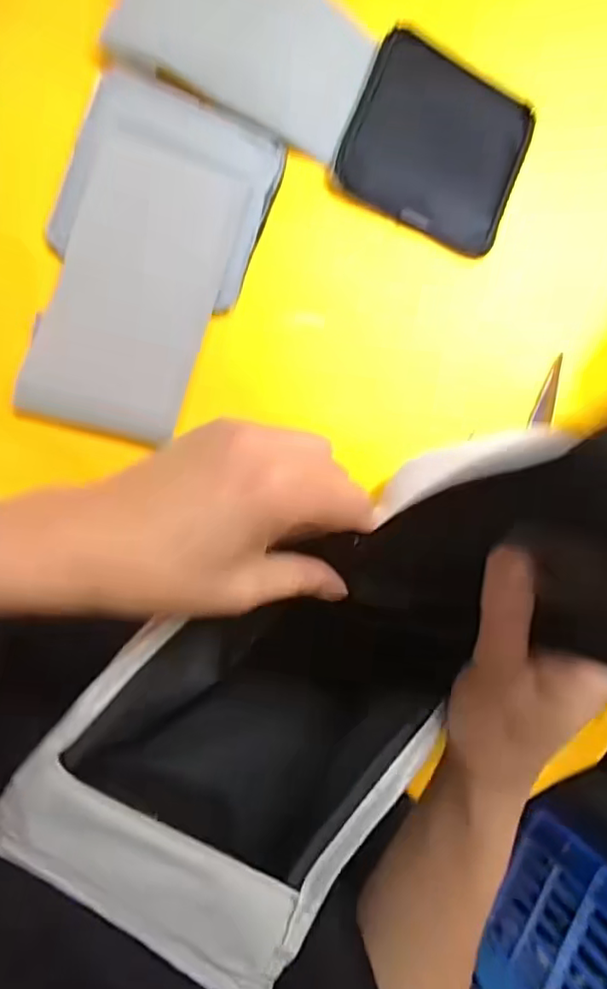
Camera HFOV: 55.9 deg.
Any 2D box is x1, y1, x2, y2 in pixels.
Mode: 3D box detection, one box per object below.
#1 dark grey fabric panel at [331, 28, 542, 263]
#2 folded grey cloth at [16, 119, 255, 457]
[{"bbox_3d":[0.096,-0.247,0.405,0.124,0.007,0.121,21,89,-12],"label":"dark grey fabric panel"},{"bbox_3d":[-0.106,-0.135,0.368,0.096,0.019,0.195,17,84,-5],"label":"folded grey cloth"}]

